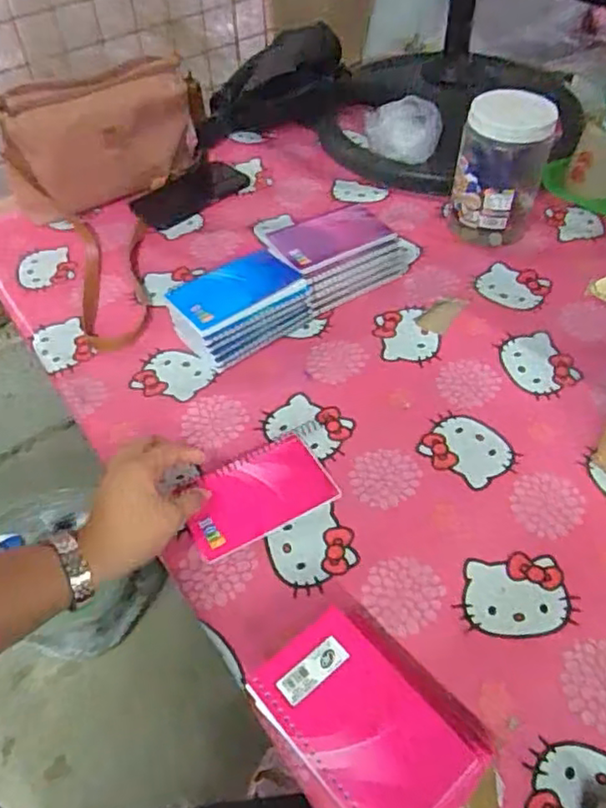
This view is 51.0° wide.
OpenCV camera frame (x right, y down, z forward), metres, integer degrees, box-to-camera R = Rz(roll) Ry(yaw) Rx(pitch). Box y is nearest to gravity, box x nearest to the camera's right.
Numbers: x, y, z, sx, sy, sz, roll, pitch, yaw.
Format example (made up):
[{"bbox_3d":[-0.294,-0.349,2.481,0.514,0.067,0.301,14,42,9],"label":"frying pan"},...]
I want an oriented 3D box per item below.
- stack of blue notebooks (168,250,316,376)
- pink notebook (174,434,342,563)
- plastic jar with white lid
[{"bbox_3d":[-0.071,-0.105,0.693,0.139,0.061,0.090,-32,56,-23],"label":"stack of blue notebooks"},{"bbox_3d":[-0.042,0.080,0.572,0.131,0.009,0.081,-24,53,-18],"label":"pink notebook"},{"bbox_3d":[0.237,-0.280,0.771,0.095,0.158,0.080,23,54,20],"label":"plastic jar with white lid"}]

